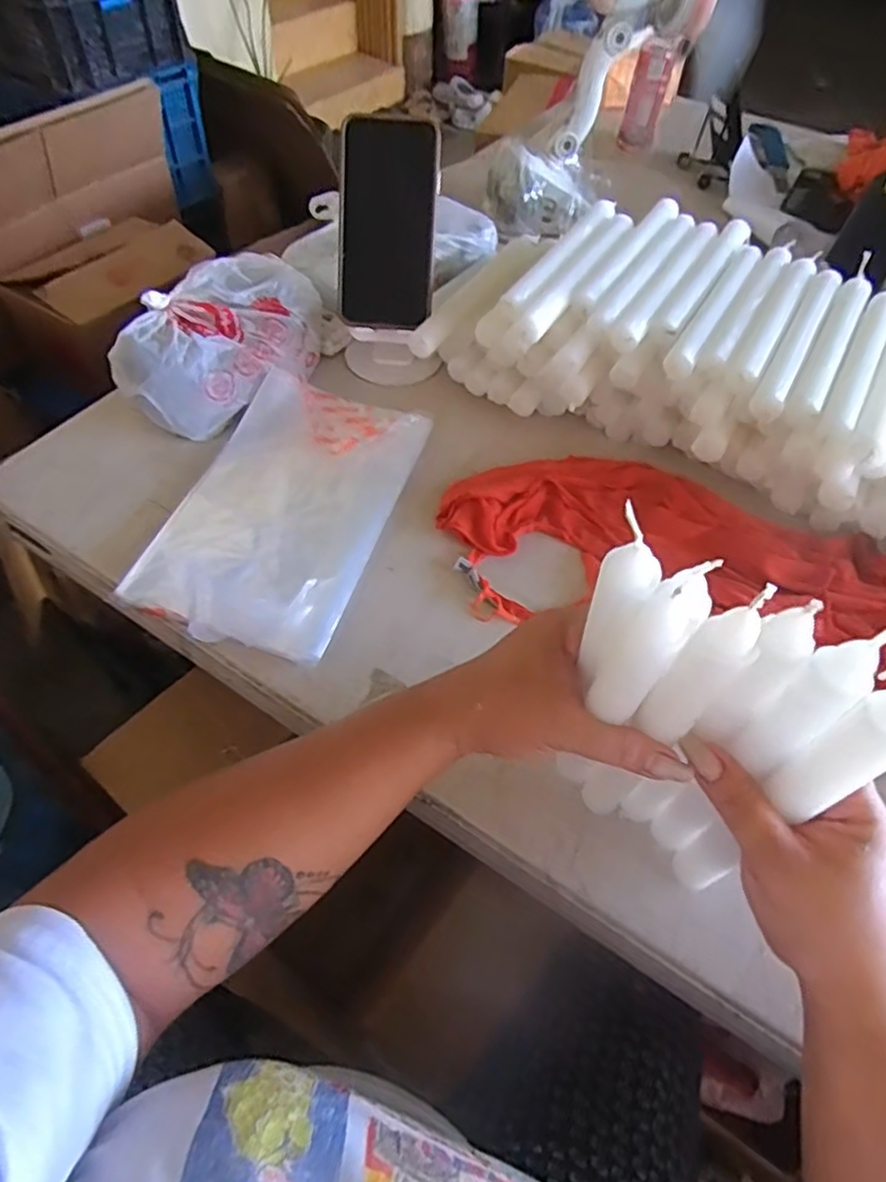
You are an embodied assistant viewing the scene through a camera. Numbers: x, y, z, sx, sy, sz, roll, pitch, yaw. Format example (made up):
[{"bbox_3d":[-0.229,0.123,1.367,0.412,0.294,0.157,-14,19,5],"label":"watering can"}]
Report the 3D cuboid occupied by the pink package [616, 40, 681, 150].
[{"bbox_3d":[0.286,-0.692,0.917,0.047,0.118,0.031,33,44,20],"label":"pink package"}]

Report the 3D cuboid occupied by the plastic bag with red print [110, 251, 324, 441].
[{"bbox_3d":[-0.193,-0.218,0.570,0.126,0.067,0.176,22,59,13],"label":"plastic bag with red print"}]

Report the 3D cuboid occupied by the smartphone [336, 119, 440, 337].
[{"bbox_3d":[-0.046,-0.302,0.541,0.080,0.154,0.012,6,17,7],"label":"smartphone"}]

